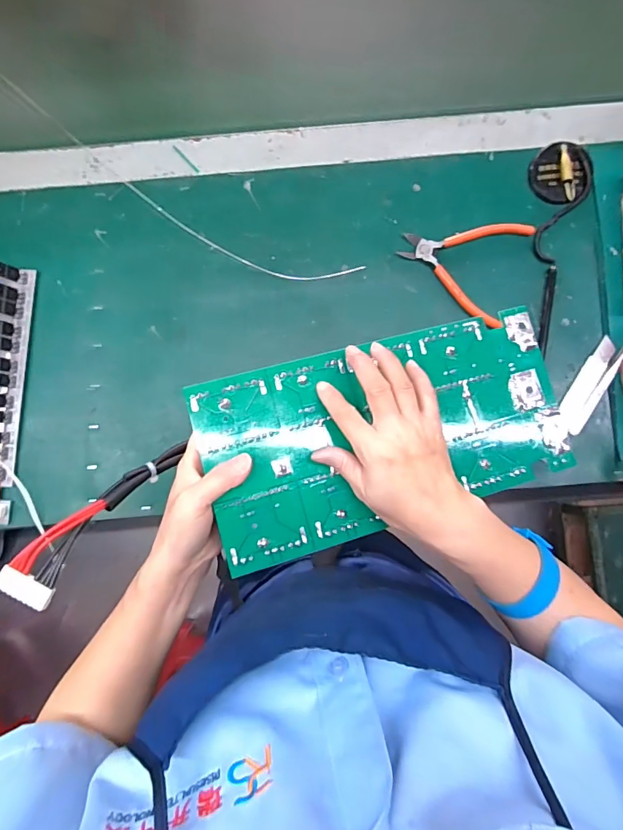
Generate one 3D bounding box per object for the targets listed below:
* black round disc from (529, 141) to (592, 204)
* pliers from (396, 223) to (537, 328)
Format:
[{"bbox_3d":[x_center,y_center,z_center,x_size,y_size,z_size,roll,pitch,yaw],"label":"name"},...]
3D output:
[{"bbox_3d":[0.288,-0.277,0.511,0.067,0.015,0.066,0,86,1],"label":"black round disc"},{"bbox_3d":[0.171,-0.180,0.508,0.133,0.019,0.127,23,86,3],"label":"pliers"}]

